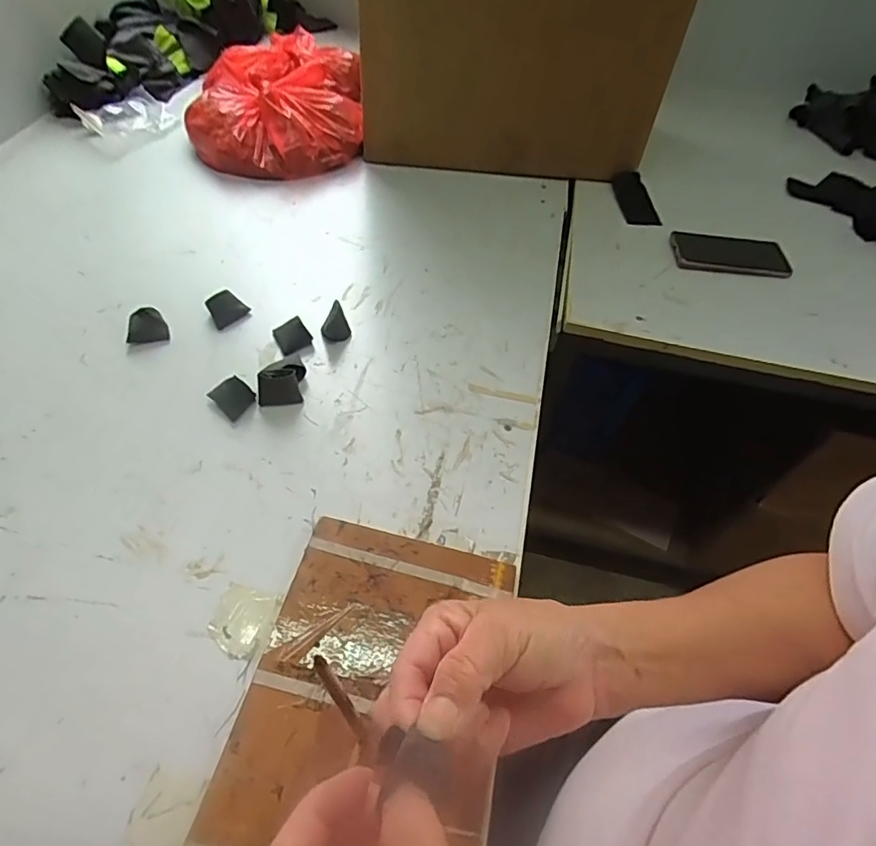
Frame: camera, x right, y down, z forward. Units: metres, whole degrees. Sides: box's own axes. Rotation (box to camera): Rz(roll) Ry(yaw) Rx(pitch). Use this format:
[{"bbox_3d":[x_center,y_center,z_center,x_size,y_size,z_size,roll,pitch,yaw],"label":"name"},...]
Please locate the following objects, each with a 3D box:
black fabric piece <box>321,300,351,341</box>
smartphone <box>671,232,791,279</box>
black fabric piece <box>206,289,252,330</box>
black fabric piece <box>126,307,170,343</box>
[{"bbox_3d":[-0.118,-0.117,0.609,0.031,0.033,0.031,-4,54,-8],"label":"black fabric piece"},{"bbox_3d":[0.415,-0.240,0.751,0.156,0.013,0.067,7,66,1],"label":"smartphone"},{"bbox_3d":[-0.247,-0.136,0.619,0.031,0.021,0.044,38,59,21],"label":"black fabric piece"},{"bbox_3d":[-0.322,-0.107,0.586,0.039,0.026,0.029,-11,55,-14],"label":"black fabric piece"}]

